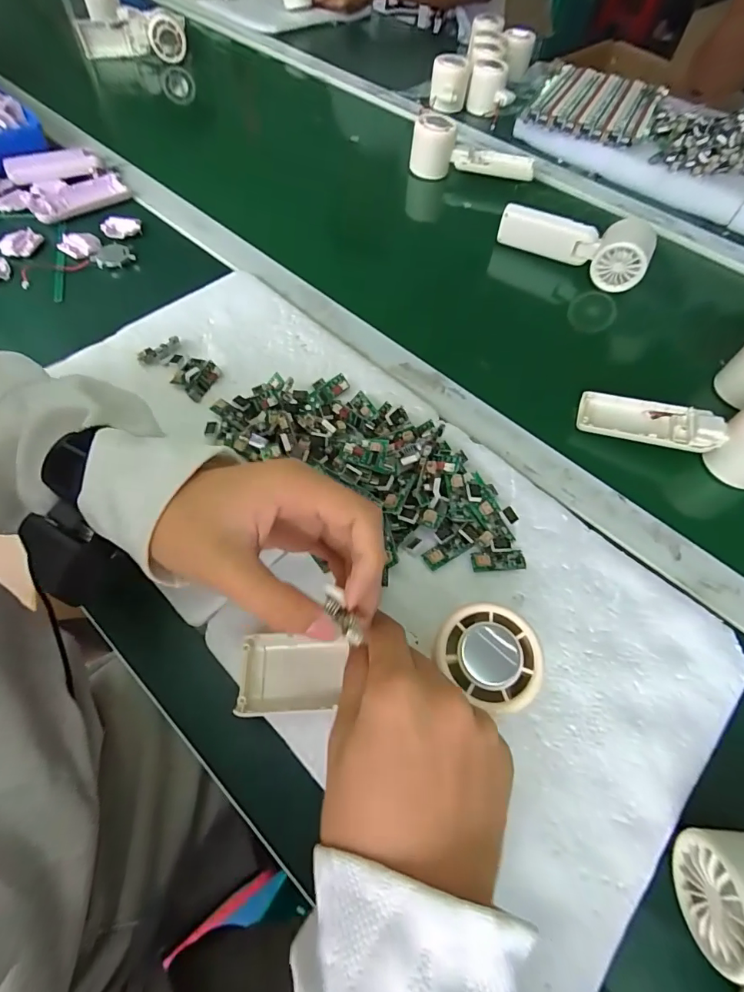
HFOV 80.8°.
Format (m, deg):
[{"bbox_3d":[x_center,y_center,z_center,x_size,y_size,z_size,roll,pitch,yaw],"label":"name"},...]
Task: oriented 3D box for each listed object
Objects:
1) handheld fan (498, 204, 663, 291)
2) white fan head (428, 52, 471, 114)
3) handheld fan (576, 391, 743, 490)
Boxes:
[{"bbox_3d":[0.230,-0.291,0.504,0.168,0.062,0.050,28,63,13],"label":"handheld fan"},{"bbox_3d":[0.122,-0.649,0.688,0.058,0.049,0.063,9,61,3],"label":"white fan head"},{"bbox_3d":[0.265,-0.063,0.365,0.161,0.045,0.048,22,62,9],"label":"handheld fan"}]

